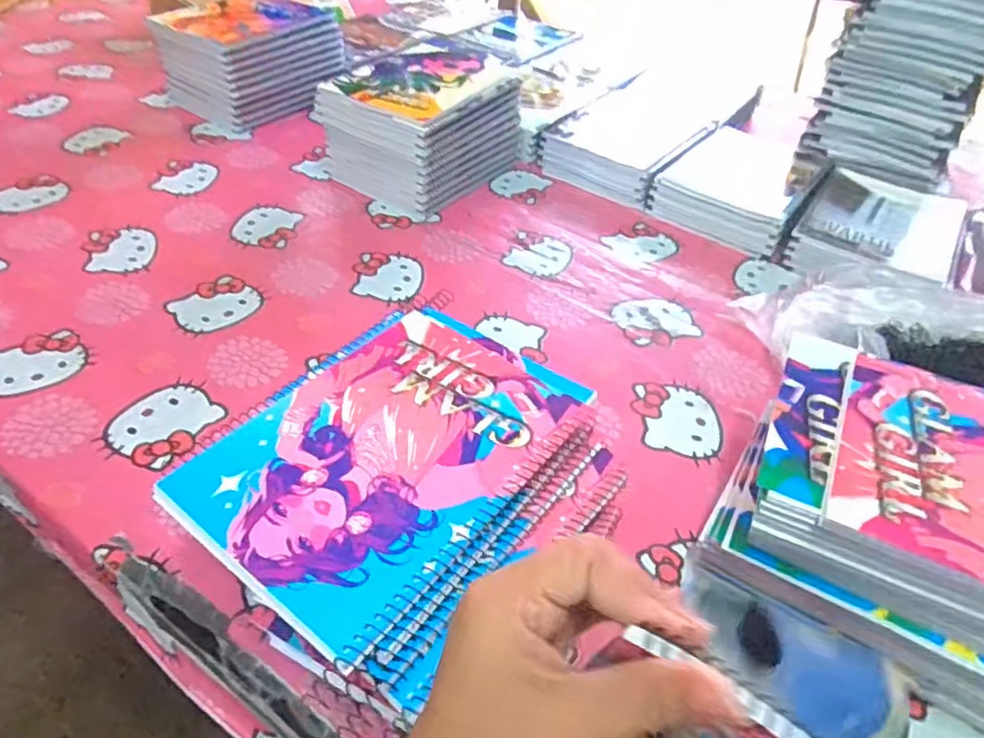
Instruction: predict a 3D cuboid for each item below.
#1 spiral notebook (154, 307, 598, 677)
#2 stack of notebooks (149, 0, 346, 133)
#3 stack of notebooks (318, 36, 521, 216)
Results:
[{"bbox_3d":[-0.051,0.042,0.382,0.156,0.017,0.229,29,48,23],"label":"spiral notebook"},{"bbox_3d":[-0.349,-0.450,0.928,0.175,0.131,0.194,33,50,26],"label":"stack of notebooks"},{"bbox_3d":[-0.080,-0.296,0.789,0.155,0.121,0.209,30,48,24],"label":"stack of notebooks"}]

